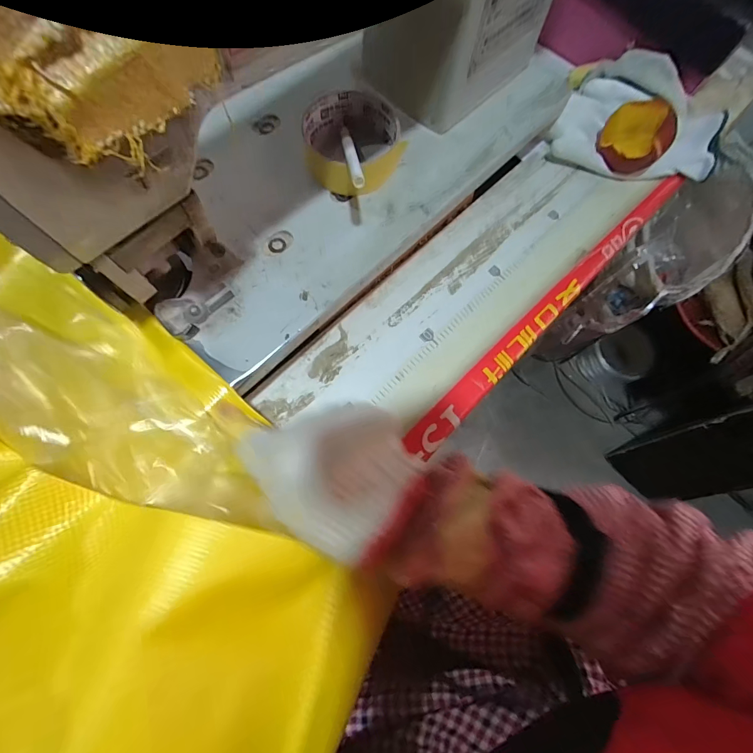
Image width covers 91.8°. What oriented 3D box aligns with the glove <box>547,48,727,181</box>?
[{"bbox_3d":[0.291,-0.281,0.395,0.168,0.058,0.130,23,74,2],"label":"glove"}]

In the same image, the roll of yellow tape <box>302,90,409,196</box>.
[{"bbox_3d":[-0.019,-0.200,0.314,0.081,0.034,0.081,1,74,-4],"label":"roll of yellow tape"}]

